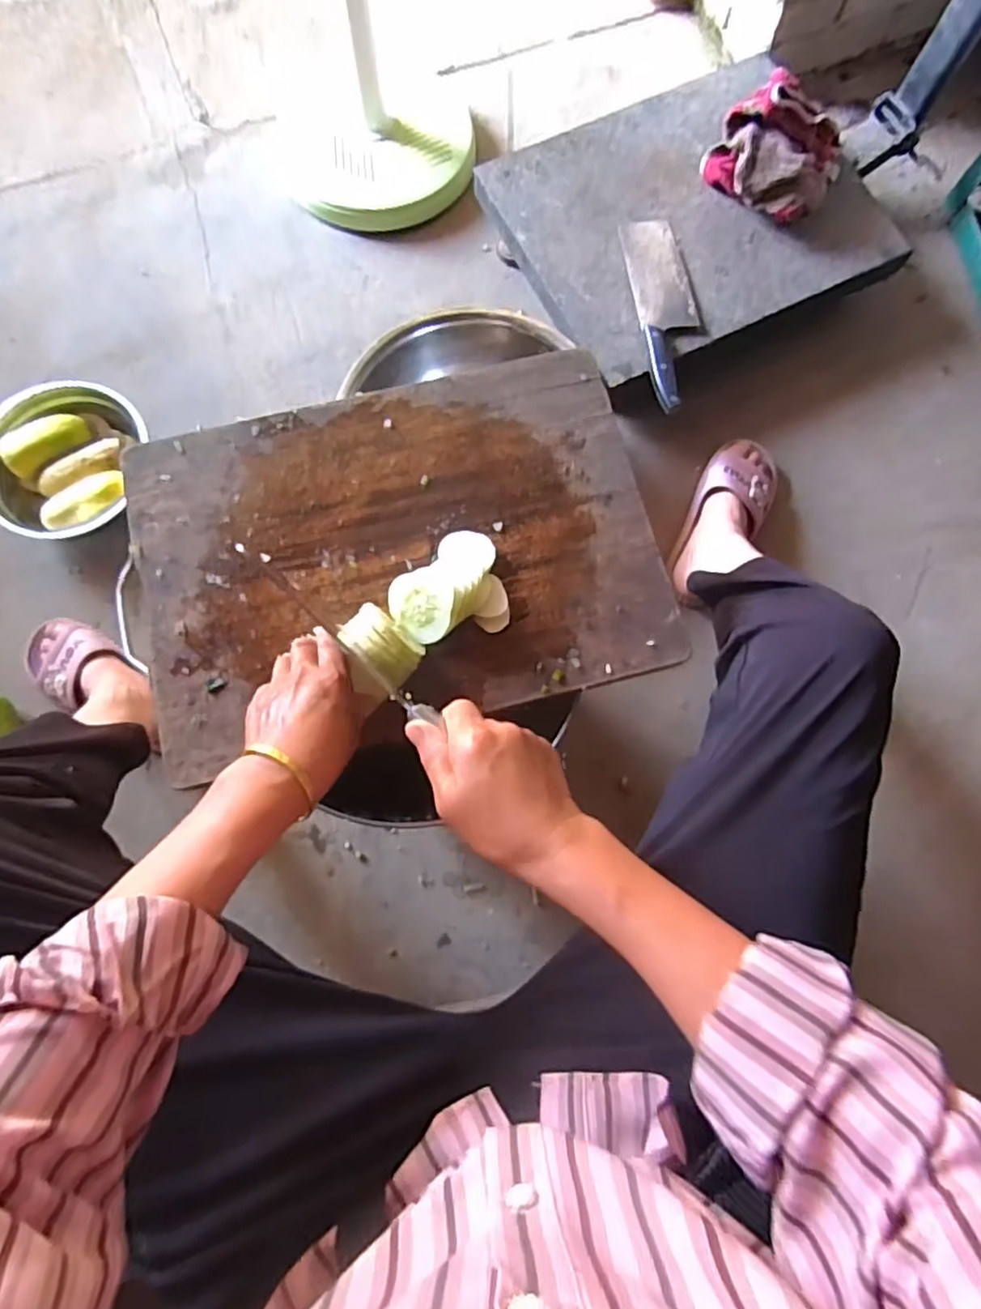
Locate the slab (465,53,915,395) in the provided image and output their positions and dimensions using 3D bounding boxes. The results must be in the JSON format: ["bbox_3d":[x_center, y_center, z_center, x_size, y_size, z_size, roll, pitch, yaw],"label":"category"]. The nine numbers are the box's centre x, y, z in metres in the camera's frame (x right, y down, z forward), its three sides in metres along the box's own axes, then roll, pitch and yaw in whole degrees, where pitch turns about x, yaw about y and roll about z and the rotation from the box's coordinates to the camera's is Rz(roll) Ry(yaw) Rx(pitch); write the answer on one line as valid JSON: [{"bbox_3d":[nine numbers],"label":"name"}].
[{"bbox_3d":[0.291,-0.645,0.950,0.508,0.054,0.395,-29,79,-7],"label":"slab"}]

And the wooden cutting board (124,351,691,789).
[{"bbox_3d":[-0.081,-0.094,0.570,0.441,0.015,0.309,-13,78,-4],"label":"wooden cutting board"}]

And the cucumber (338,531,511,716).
[{"bbox_3d":[-0.047,-0.034,0.526,0.087,0.054,0.162,41,79,8],"label":"cucumber"}]

